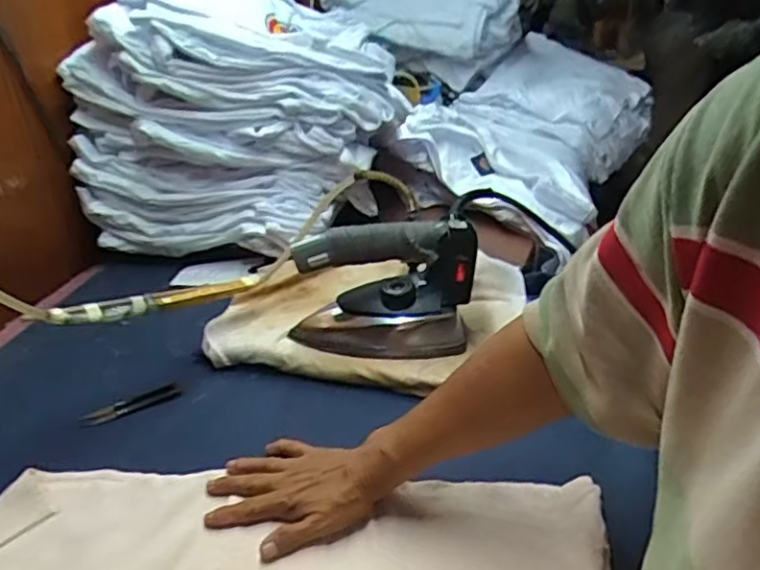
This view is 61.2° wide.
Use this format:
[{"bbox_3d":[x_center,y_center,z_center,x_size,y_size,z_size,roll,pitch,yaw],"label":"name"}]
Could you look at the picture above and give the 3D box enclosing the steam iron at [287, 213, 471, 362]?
[{"bbox_3d":[0.003,-0.001,0.700,0.197,0.126,0.099,-1,30,4],"label":"steam iron"}]

